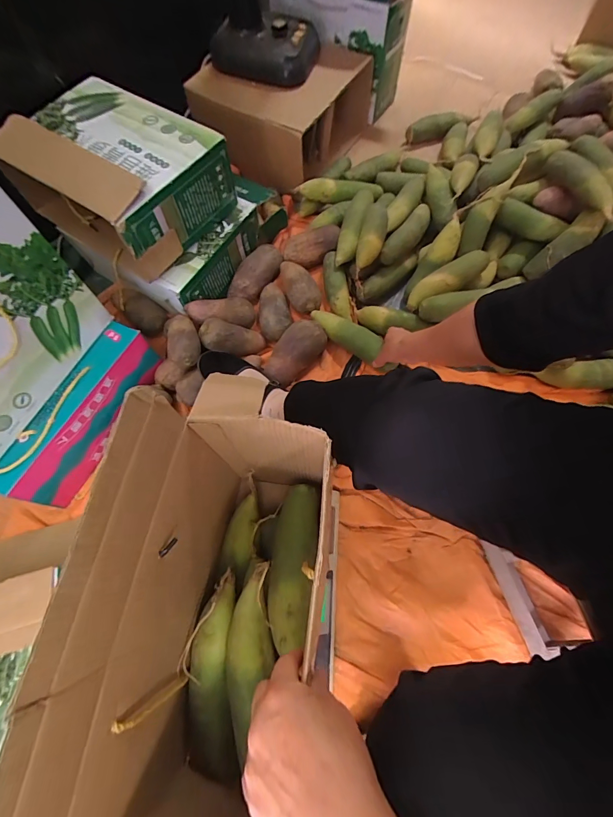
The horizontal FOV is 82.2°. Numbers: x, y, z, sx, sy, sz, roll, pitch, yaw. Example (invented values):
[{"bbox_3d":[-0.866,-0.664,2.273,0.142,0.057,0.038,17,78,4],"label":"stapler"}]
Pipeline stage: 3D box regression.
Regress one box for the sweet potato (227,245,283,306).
[{"bbox_3d":[-0.115,-0.309,0.806,0.068,0.061,0.160,36,74,15],"label":"sweet potato"}]

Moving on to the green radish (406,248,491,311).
[{"bbox_3d":[0.304,-0.272,0.743,0.195,0.047,0.063,-33,71,-11],"label":"green radish"}]

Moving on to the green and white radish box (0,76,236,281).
[{"bbox_3d":[-0.360,-0.450,0.692,0.352,0.174,0.270,31,72,13],"label":"green and white radish box"}]

